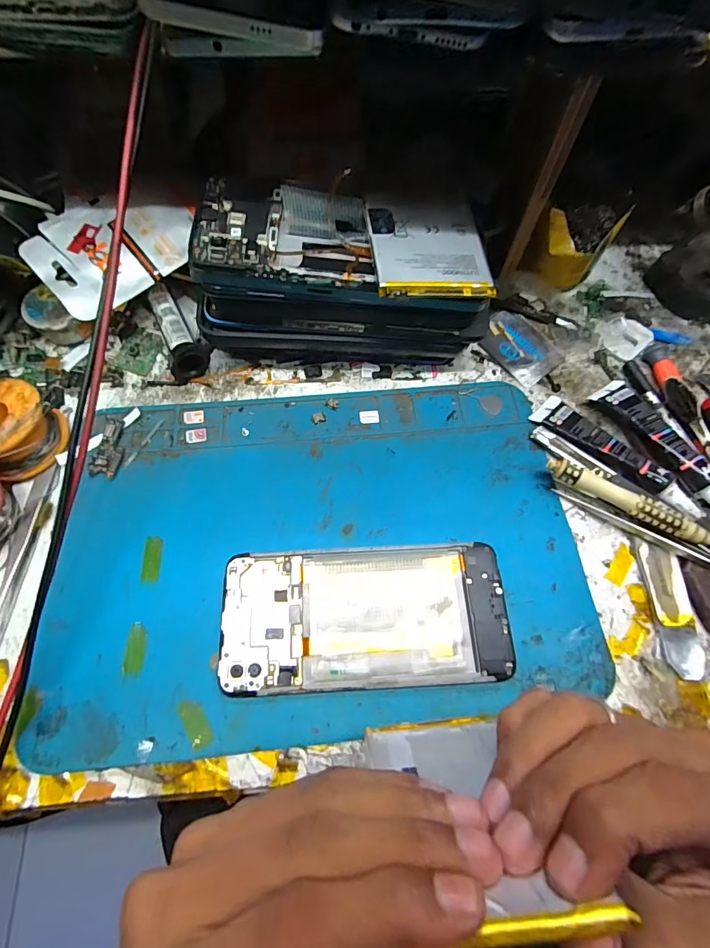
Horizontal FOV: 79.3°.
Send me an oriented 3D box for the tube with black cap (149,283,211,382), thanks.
[{"bbox_3d":[-0.122,-0.096,0.291,0.025,0.024,0.070,-27,70,-13],"label":"tube with black cap"}]

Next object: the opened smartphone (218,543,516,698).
[{"bbox_3d":[0.006,0.075,0.228,0.147,0.009,0.069,-2,67,-3],"label":"opened smartphone"}]

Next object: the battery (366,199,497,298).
[{"bbox_3d":[0.040,-0.126,0.235,0.063,0.008,0.070,-6,67,-4],"label":"battery"}]

